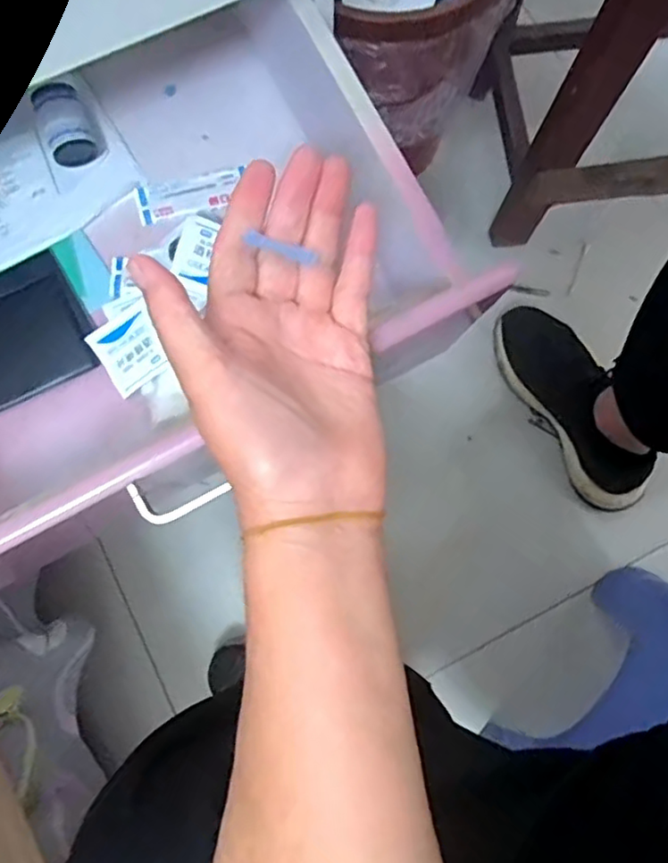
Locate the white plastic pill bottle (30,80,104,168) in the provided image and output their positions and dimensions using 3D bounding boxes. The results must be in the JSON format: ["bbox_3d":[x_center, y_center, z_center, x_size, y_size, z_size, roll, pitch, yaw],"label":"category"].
[{"bbox_3d":[-0.180,-0.207,0.425,0.033,0.028,0.047,-26,80,-6],"label":"white plastic pill bottle"}]

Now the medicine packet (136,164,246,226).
[{"bbox_3d":[-0.101,-0.168,0.448,0.076,0.004,0.029,-15,80,-4],"label":"medicine packet"}]

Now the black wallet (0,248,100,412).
[{"bbox_3d":[-0.225,-0.063,0.428,0.113,0.011,0.086,-30,81,-6],"label":"black wallet"}]

